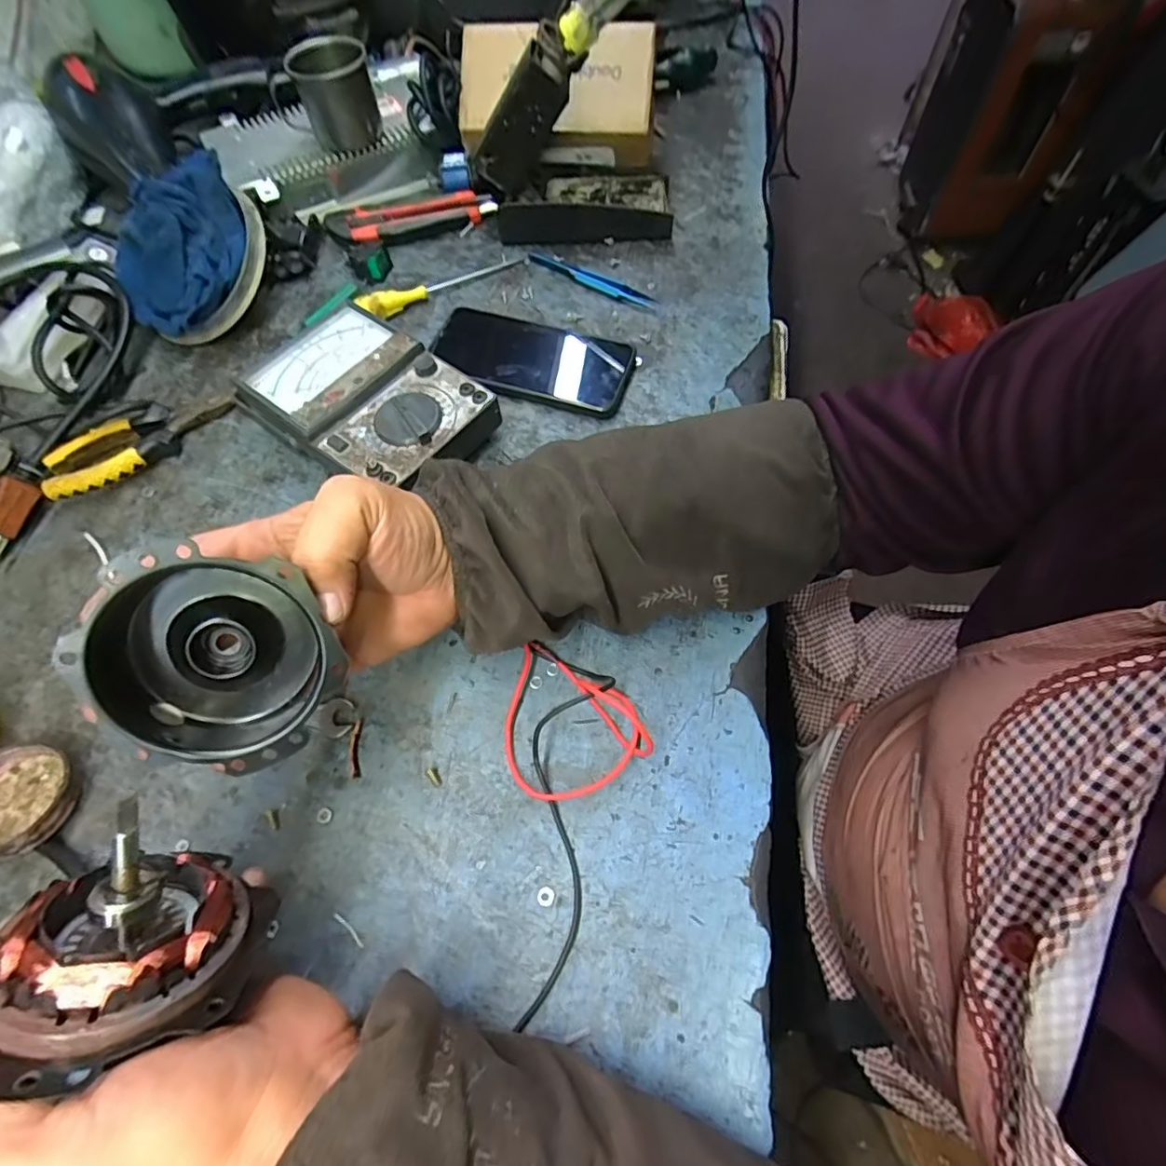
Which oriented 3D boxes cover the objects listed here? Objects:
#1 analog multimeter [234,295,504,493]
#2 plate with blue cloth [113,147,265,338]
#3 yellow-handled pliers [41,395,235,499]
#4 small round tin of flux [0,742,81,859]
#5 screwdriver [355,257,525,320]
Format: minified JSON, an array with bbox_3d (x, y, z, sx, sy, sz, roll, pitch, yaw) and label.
[{"bbox_3d":[-0.158,-0.128,0.430,0.172,0.049,0.118,37,71,19],"label":"analog multimeter"},{"bbox_3d":[-0.331,-0.279,0.484,0.130,0.029,0.128,-40,84,1],"label":"plate with blue cloth"},{"bbox_3d":[-0.337,-0.109,0.444,0.135,0.022,0.045,-36,68,-15],"label":"yellow-handled pliers"},{"bbox_3d":[-0.318,0.123,0.326,0.063,0.027,0.057,14,65,8],"label":"small round tin of flux"},{"bbox_3d":[-0.126,-0.272,0.518,0.153,0.019,0.017,-29,67,-12],"label":"screwdriver"}]

